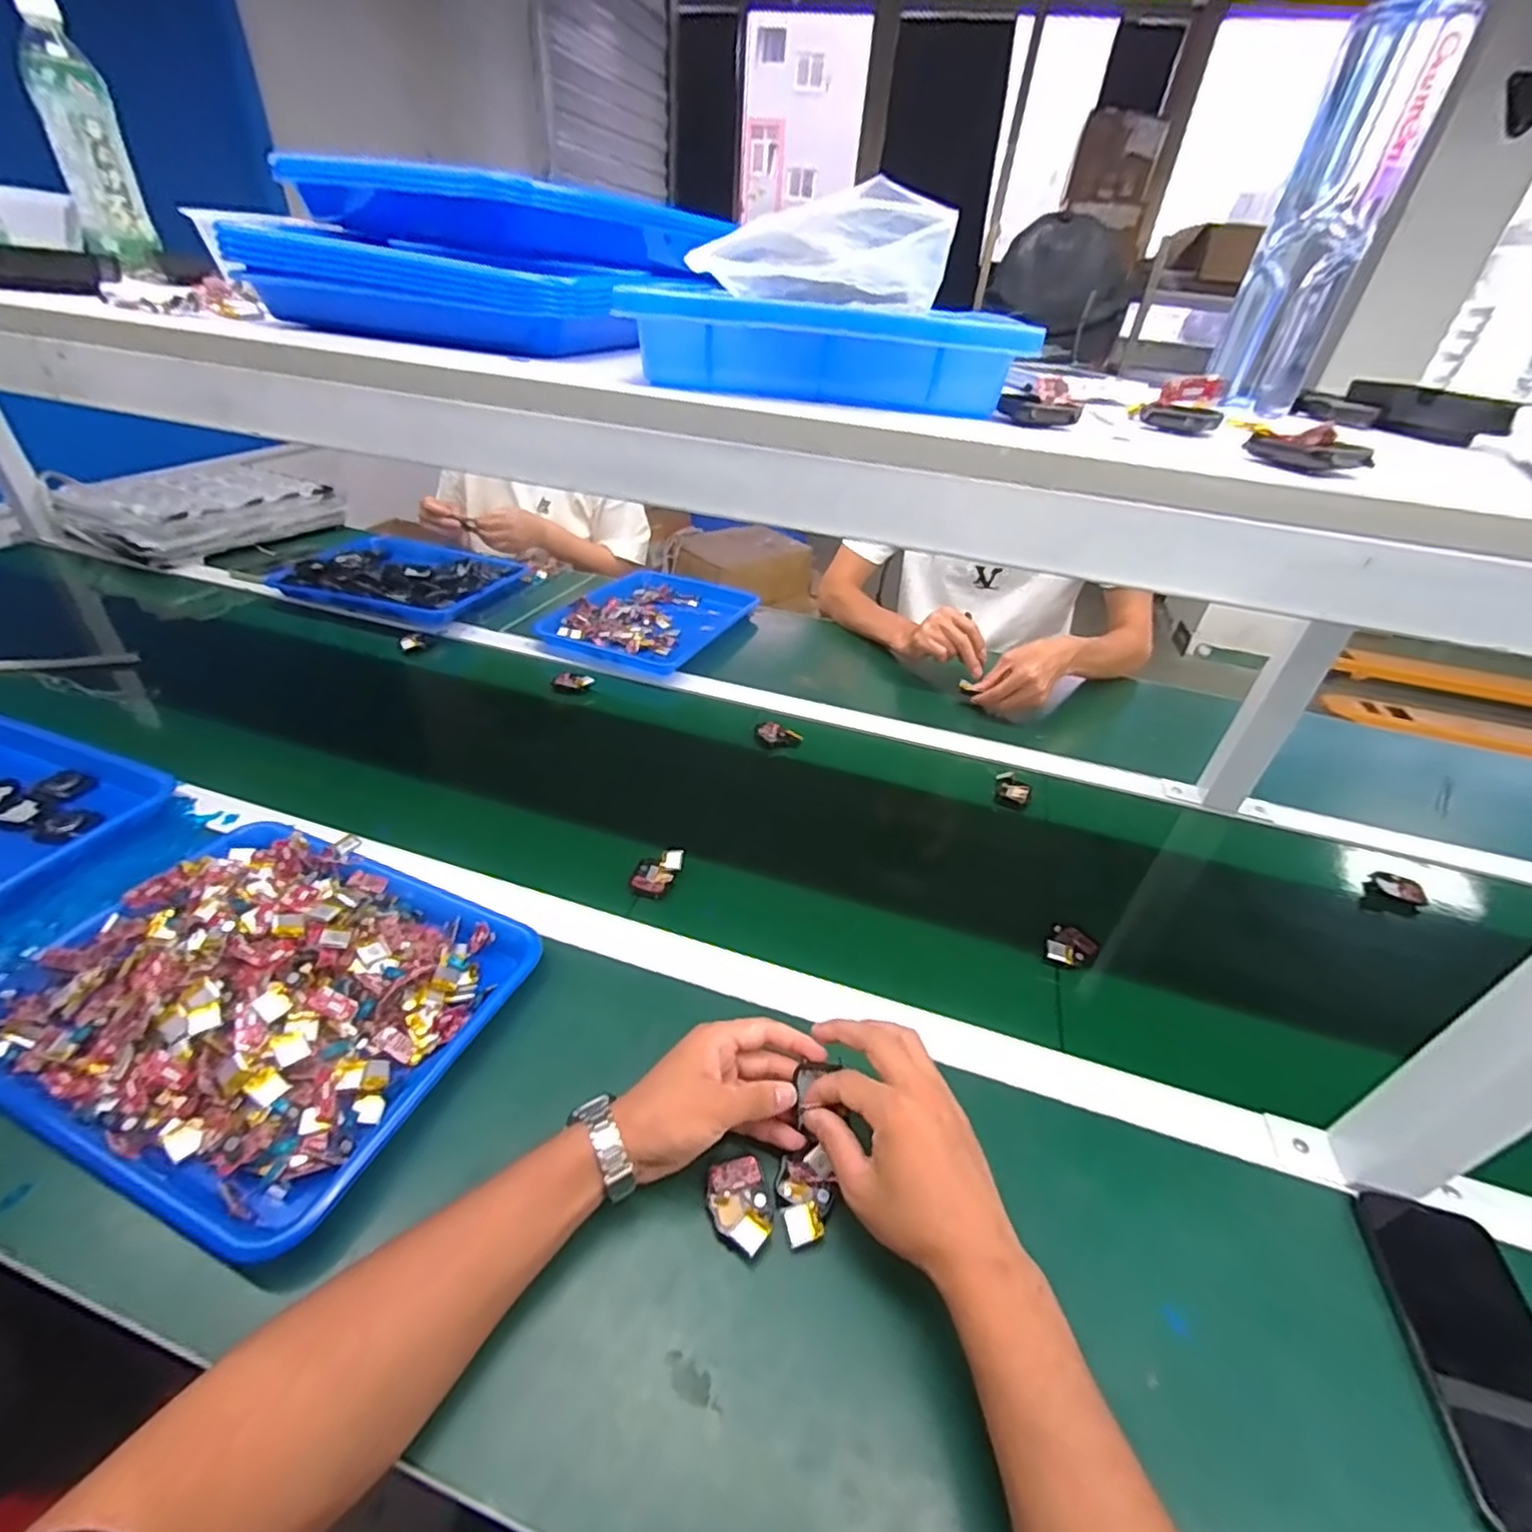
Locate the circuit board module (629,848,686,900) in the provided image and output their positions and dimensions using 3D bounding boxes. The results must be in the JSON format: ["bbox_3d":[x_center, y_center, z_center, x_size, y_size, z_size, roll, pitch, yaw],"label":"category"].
[{"bbox_3d":[-0.104,0.101,0.639,0.038,0.014,0.060,30,54,7],"label":"circuit board module"}]

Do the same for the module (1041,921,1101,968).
[{"bbox_3d":[0.277,0.164,0.605,0.042,0.012,0.050,26,42,27],"label":"module"}]

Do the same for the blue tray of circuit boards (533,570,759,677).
[{"bbox_3d":[-0.176,-0.251,1.094,0.237,0.032,0.345,17,38,16],"label":"blue tray of circuit boards"}]

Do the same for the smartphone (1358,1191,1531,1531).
[{"bbox_3d":[0.415,0.338,0.384,0.074,0.015,0.167,13,37,11],"label":"smartphone"}]

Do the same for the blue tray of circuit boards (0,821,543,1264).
[{"bbox_3d":[-0.371,0.160,0.493,0.332,0.056,0.254,17,38,16],"label":"blue tray of circuit boards"}]

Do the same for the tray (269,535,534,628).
[{"bbox_3d":[-0.606,-0.329,1.117,0.340,0.046,0.272,15,38,13],"label":"tray"}]

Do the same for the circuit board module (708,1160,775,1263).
[{"bbox_3d":[-0.016,0.274,0.414,0.035,0.012,0.054,-7,38,-16],"label":"circuit board module"}]

